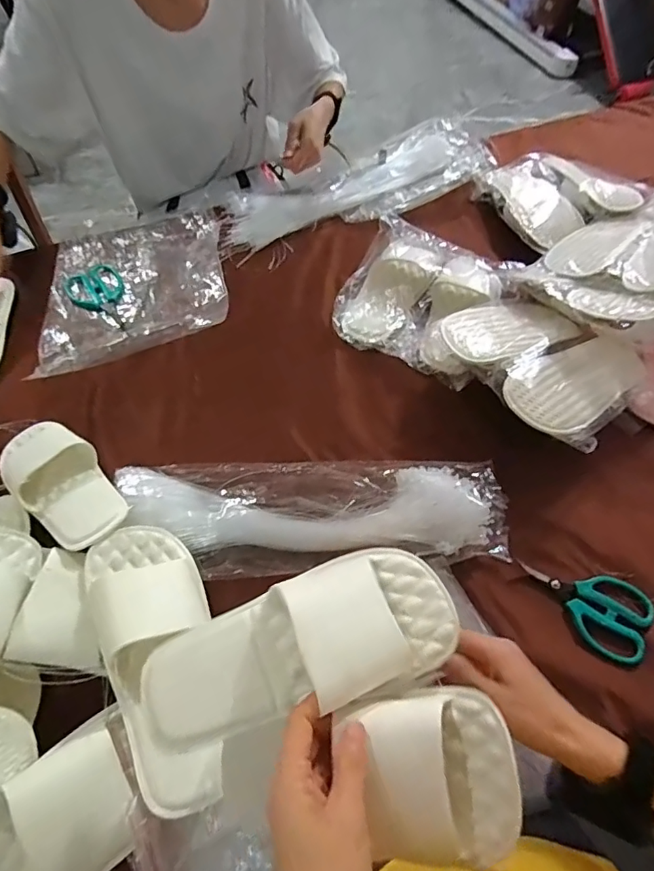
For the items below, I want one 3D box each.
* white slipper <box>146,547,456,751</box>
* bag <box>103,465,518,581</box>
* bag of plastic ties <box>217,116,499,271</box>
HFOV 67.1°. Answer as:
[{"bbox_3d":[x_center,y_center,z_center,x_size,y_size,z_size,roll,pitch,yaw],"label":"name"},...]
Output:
[{"bbox_3d":[-0.024,0.155,0.366,0.234,0.051,0.093,-20,61,0],"label":"white slipper"},{"bbox_3d":[-0.025,0.091,0.586,0.460,0.053,0.141,1,60,0],"label":"bag"},{"bbox_3d":[0.041,-0.471,0.909,0.557,0.053,0.219,-26,63,-15],"label":"bag of plastic ties"}]

